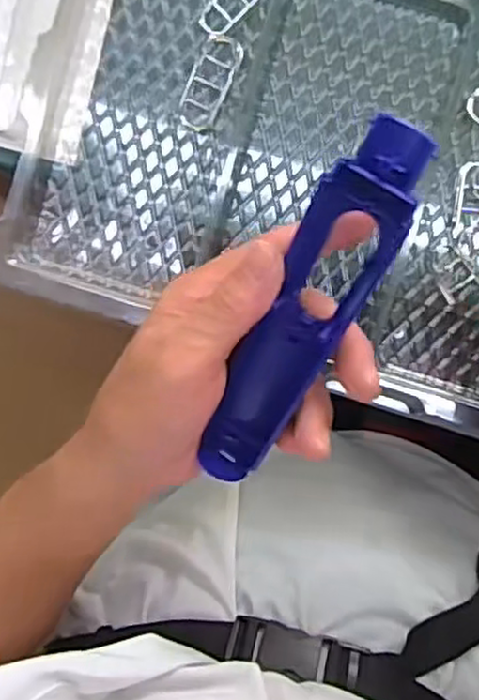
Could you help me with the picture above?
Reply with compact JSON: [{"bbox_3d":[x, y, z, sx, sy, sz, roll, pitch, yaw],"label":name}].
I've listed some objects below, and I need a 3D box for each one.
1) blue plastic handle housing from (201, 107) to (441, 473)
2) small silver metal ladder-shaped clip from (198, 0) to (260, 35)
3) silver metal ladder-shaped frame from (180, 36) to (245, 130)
[{"bbox_3d":[0.027,-0.013,0.299,0.037,0.022,0.173,27,120,1],"label":"blue plastic handle housing"},{"bbox_3d":[-0.005,-0.186,0.382,0.020,0.004,0.034,40,98,-1],"label":"small silver metal ladder-shaped clip"},{"bbox_3d":[-0.017,-0.147,0.384,0.024,0.004,0.051,25,98,1],"label":"silver metal ladder-shaped frame"}]

